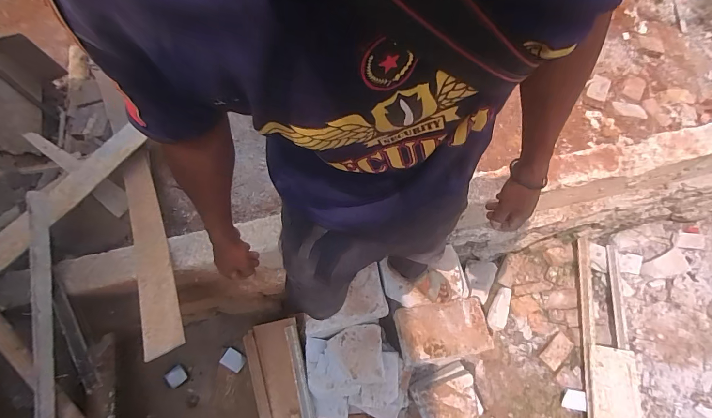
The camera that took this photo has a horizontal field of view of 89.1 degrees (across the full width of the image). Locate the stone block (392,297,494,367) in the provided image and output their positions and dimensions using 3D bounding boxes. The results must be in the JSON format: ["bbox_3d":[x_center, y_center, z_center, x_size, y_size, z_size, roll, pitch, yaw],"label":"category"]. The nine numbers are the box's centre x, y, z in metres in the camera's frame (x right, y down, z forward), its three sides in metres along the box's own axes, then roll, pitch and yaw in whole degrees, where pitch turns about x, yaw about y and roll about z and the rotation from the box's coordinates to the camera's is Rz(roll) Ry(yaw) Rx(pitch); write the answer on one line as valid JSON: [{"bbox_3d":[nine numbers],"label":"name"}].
[{"bbox_3d":[0.335,0.467,1.401,0.354,0.084,0.210,-9,71,-1],"label":"stone block"}]

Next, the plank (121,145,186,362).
[{"bbox_3d":[-0.729,0.078,1.258,0.104,0.031,0.958,-19,49,-21],"label":"plank"}]

